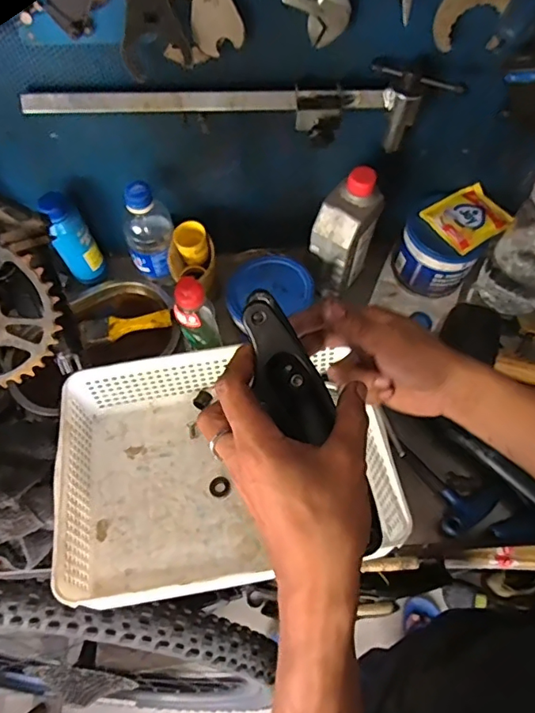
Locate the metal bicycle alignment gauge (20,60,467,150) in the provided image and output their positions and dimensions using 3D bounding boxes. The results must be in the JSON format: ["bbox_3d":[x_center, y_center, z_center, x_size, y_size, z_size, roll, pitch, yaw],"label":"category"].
[{"bbox_3d":[-0.025,-0.240,0.536,0.428,0.066,0.063,-6,62,-2],"label":"metal bicycle alignment gauge"}]

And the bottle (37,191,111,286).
[{"bbox_3d":[-0.248,-0.148,0.674,0.053,0.146,0.043,-24,64,-11],"label":"bottle"}]

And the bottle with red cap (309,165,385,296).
[{"bbox_3d":[0.094,-0.149,0.643,0.054,0.163,0.077,33,68,17],"label":"bottle with red cap"}]

